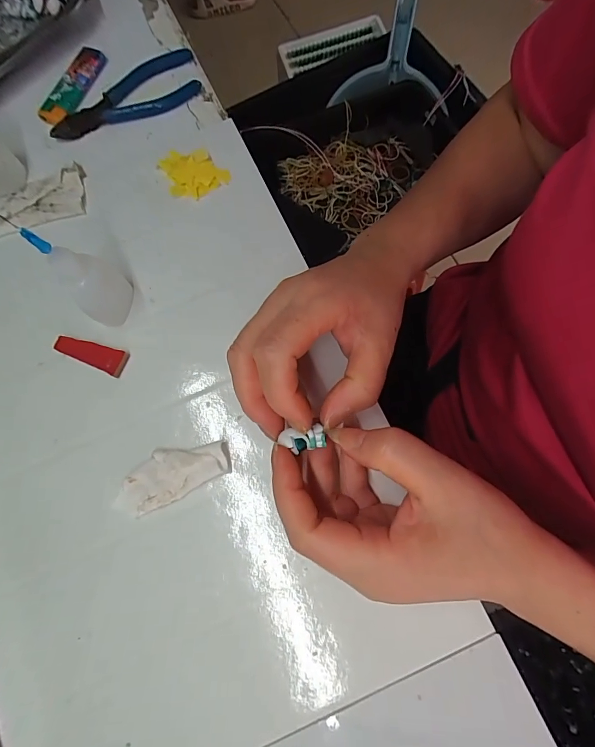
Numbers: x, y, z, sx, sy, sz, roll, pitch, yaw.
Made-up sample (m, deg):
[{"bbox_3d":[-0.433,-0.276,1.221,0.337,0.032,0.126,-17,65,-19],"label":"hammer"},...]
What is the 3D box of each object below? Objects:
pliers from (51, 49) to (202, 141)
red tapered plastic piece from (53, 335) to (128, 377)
[{"bbox_3d":[-0.147,-0.235,0.334,0.132,0.011,0.047,-26,75,-5],"label":"pliers"},{"bbox_3d":[-0.140,-0.015,0.268,0.049,0.005,0.018,23,76,8],"label":"red tapered plastic piece"}]

